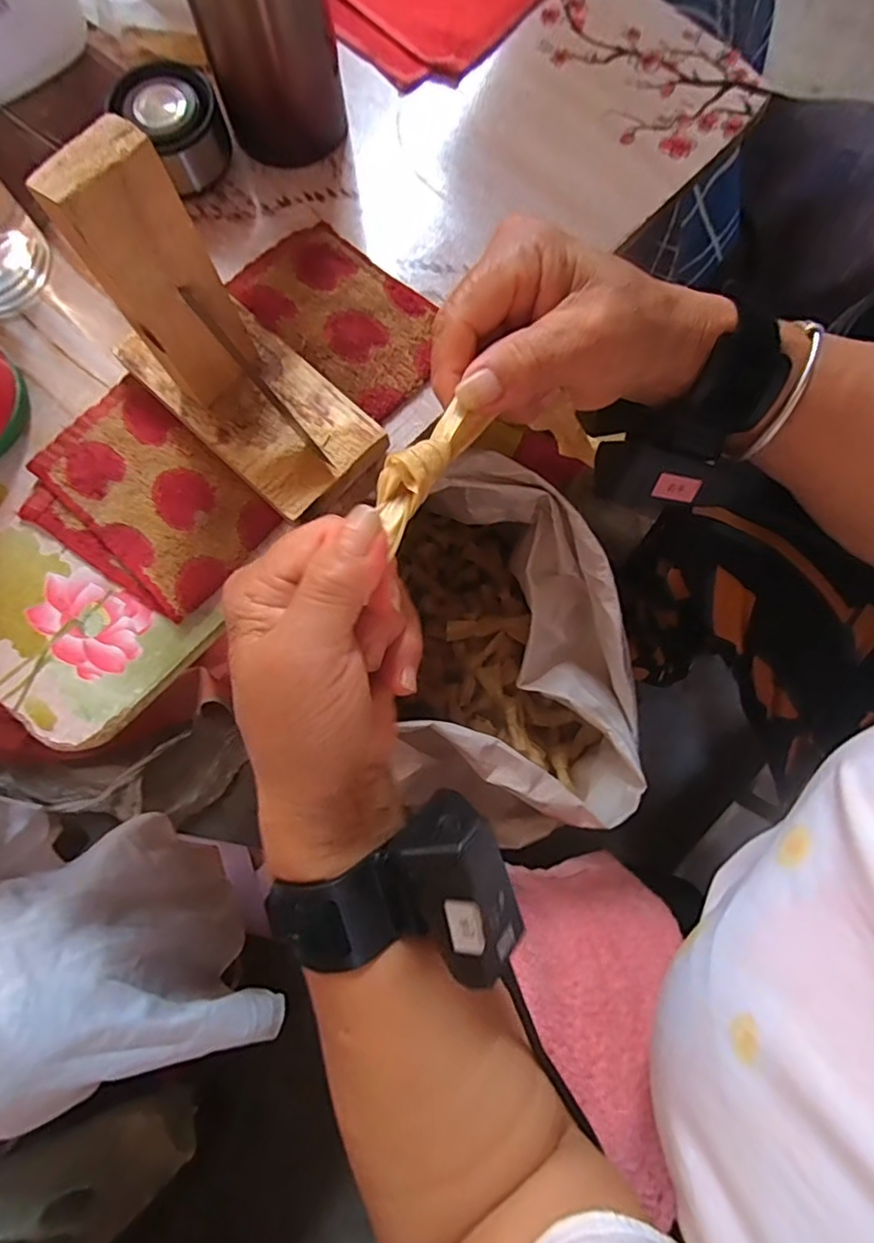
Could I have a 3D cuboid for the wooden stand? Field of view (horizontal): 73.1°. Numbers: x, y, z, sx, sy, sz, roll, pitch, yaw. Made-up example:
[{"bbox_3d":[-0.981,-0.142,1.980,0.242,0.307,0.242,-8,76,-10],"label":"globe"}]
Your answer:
[{"bbox_3d":[-0.100,-0.133,0.271,0.132,0.135,0.071,43,82,10],"label":"wooden stand"}]

